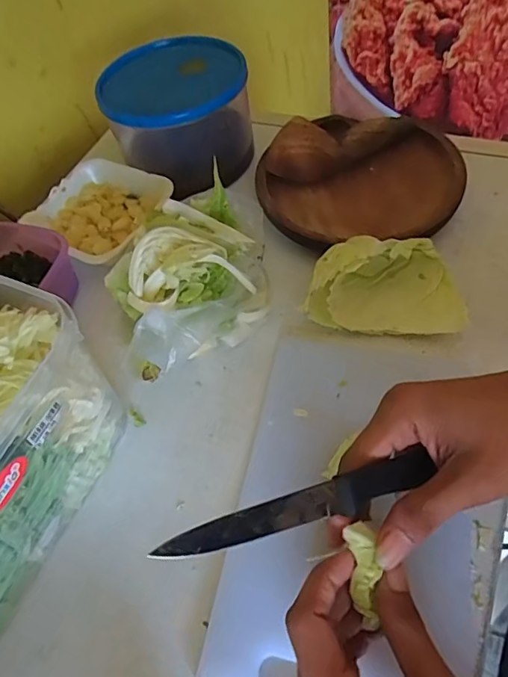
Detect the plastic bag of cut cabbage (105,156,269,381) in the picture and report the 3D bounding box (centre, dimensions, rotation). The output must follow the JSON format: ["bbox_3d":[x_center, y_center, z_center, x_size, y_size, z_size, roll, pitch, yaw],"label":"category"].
[{"bbox_3d":[-0.043,-0.053,0.404,0.103,0.085,0.179,35,70,27],"label":"plastic bag of cut cabbage"}]

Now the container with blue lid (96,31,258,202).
[{"bbox_3d":[-0.075,-0.225,0.506,0.138,0.088,0.132,-19,57,-2],"label":"container with blue lid"}]

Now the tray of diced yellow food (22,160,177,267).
[{"bbox_3d":[-0.159,-0.131,0.498,0.111,0.027,0.116,30,67,25],"label":"tray of diced yellow food"}]

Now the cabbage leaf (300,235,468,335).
[{"bbox_3d":[0.105,-0.044,0.391,0.117,0.057,0.064,3,59,12],"label":"cabbage leaf"}]

